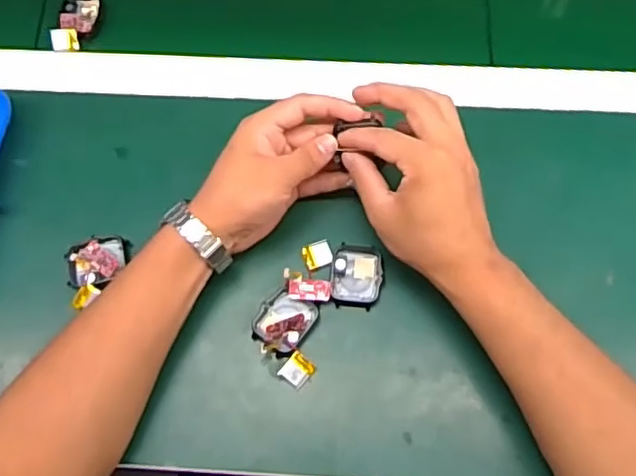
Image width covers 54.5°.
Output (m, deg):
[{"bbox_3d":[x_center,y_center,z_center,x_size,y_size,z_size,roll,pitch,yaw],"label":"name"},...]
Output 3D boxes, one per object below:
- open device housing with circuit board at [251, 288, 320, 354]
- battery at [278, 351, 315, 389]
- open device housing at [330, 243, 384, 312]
[{"bbox_3d":[-0.026,0.060,0.451,0.040,0.019,0.046,25,71,11],"label":"open device housing with circuit board"},{"bbox_3d":[-0.015,0.095,0.444,0.019,0.009,0.021,37,74,15],"label":"battery"},{"bbox_3d":[0.030,0.029,0.470,0.037,0.011,0.047,6,69,4],"label":"open device housing"}]

